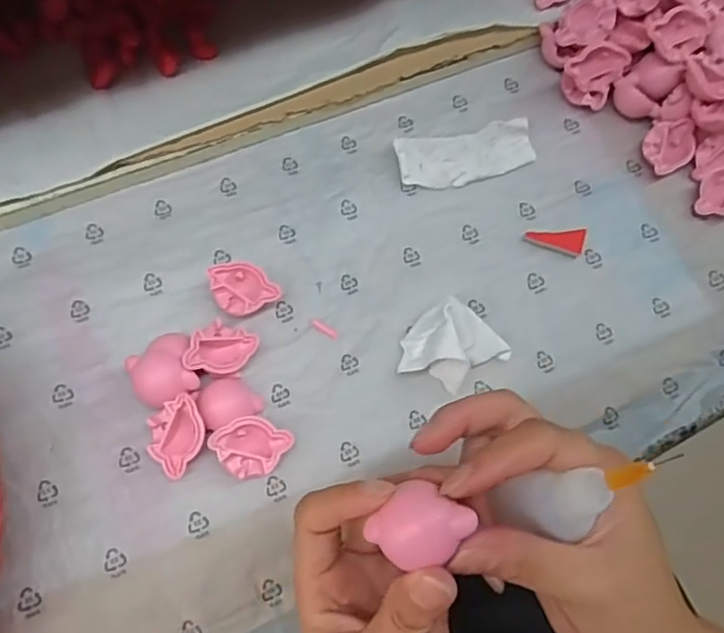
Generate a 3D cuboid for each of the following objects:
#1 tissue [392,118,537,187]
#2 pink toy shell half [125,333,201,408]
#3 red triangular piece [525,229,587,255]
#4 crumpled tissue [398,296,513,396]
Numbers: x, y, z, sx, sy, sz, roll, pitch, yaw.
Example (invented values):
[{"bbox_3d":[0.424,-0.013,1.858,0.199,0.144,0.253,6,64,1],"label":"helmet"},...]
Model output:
[{"bbox_3d":[0.062,-0.096,0.358,0.081,0.012,0.031,-12,72,-9],"label":"tissue"},{"bbox_3d":[-0.096,0.026,0.298,0.032,0.018,0.035,1,70,-4],"label":"pink toy shell half"},{"bbox_3d":[0.110,-0.045,0.345,0.033,0.005,0.013,13,70,0],"label":"red triangular piece"},{"bbox_3d":[0.047,0.015,0.309,0.045,0.025,0.048,41,72,10],"label":"crumpled tissue"}]

